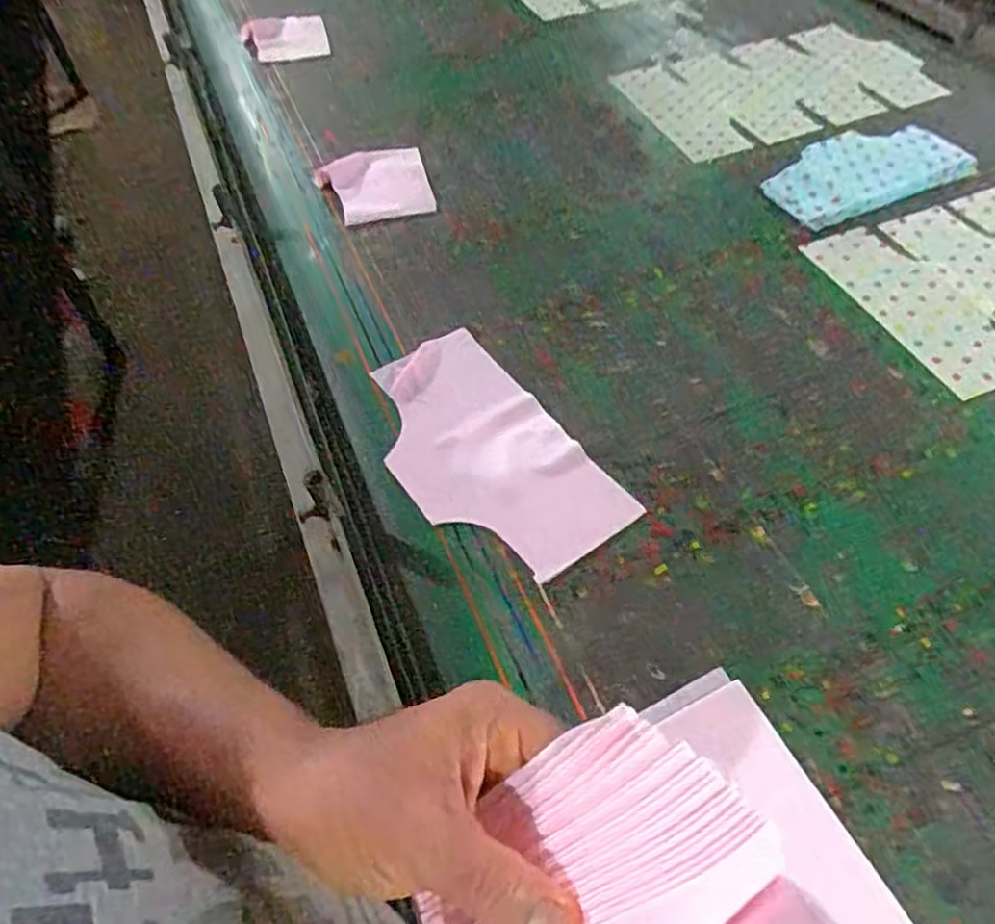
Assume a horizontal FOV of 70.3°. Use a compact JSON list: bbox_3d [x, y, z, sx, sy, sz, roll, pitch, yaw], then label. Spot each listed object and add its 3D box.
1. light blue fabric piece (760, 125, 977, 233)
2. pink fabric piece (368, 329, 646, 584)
[{"bbox_3d":[0.509,-0.403,0.966,0.291,0.022,0.142,-22,55,-15],"label":"light blue fabric piece"},{"bbox_3d":[-0.020,-0.019,0.708,0.166,0.010,0.307,-28,57,-19],"label":"pink fabric piece"}]

